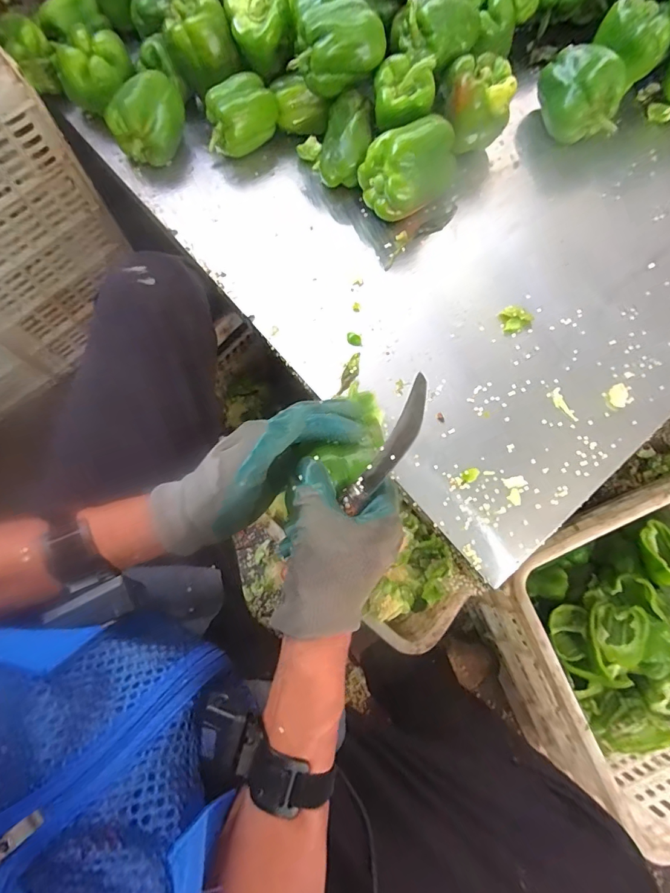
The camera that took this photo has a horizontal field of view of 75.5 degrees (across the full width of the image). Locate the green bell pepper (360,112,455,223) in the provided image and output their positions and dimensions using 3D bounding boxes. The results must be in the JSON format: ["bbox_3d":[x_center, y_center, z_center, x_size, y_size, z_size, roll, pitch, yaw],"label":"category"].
[{"bbox_3d":[0.103,-0.356,0.561,0.122,0.091,0.069,-28,76,-8],"label":"green bell pepper"}]

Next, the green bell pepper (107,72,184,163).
[{"bbox_3d":[-0.253,-0.440,0.587,0.083,0.082,0.088,14,74,3],"label":"green bell pepper"}]

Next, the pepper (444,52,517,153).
[{"bbox_3d":[0.190,-0.457,0.589,0.087,0.091,0.078,-10,75,-3],"label":"pepper"}]

